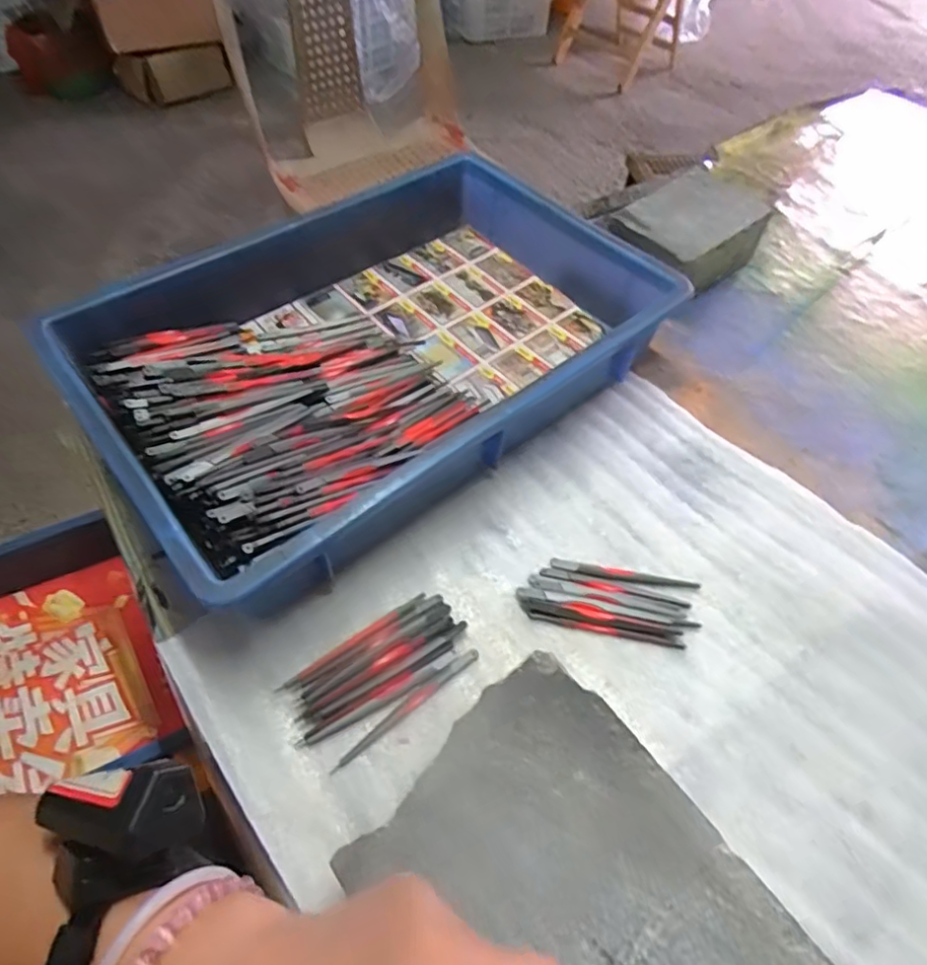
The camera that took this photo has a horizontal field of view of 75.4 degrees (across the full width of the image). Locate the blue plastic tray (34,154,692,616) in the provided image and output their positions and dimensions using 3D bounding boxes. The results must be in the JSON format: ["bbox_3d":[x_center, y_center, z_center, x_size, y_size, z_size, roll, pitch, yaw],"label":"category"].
[{"bbox_3d":[-0.063,-0.121,0.492,0.446,0.076,0.297,-35,64,-24],"label":"blue plastic tray"}]

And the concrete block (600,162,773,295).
[{"bbox_3d":[0.225,-0.250,0.611,0.177,0.065,0.103,-36,64,-24],"label":"concrete block"}]

